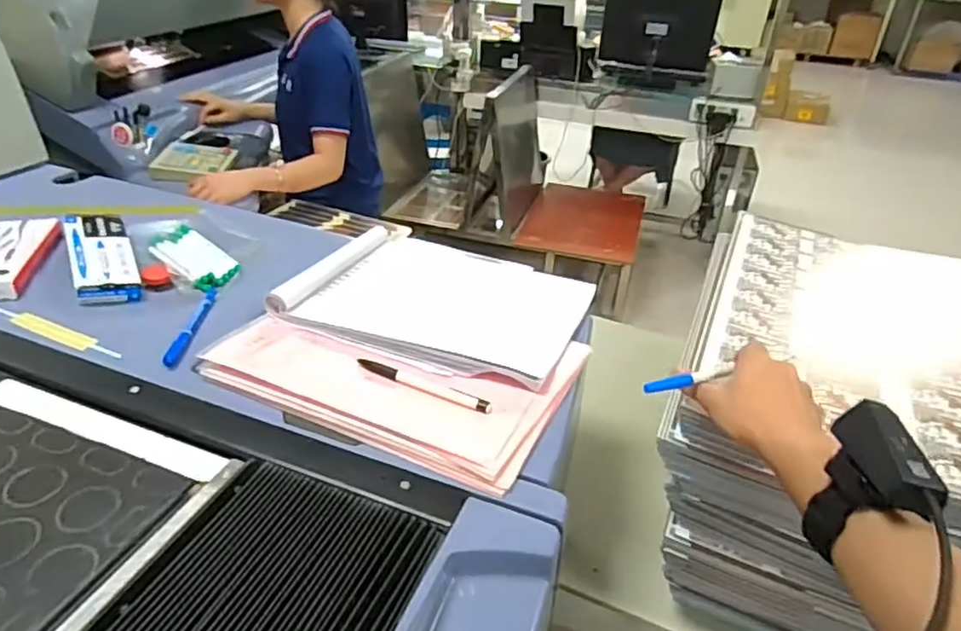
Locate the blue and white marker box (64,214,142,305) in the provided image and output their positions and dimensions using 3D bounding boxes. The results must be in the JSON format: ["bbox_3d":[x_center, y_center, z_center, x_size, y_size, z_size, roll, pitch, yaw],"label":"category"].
[{"bbox_3d":[-0.464,-0.073,0.772,0.066,0.030,0.160,-15,49,-27],"label":"blue and white marker box"}]

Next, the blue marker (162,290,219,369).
[{"bbox_3d":[-0.300,0.008,0.660,0.014,0.015,0.136,2,32,-1],"label":"blue marker"}]

